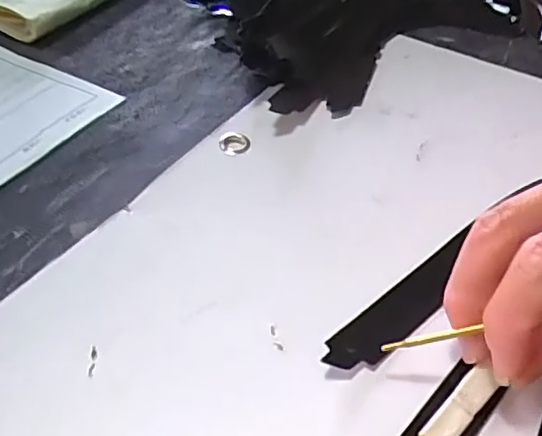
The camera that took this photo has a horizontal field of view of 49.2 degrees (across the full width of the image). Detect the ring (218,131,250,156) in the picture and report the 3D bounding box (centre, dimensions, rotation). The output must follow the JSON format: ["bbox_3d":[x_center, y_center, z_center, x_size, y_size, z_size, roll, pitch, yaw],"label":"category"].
[{"bbox_3d":[-0.019,-0.040,0.314,0.016,0.004,0.016,0,45,0],"label":"ring"}]

